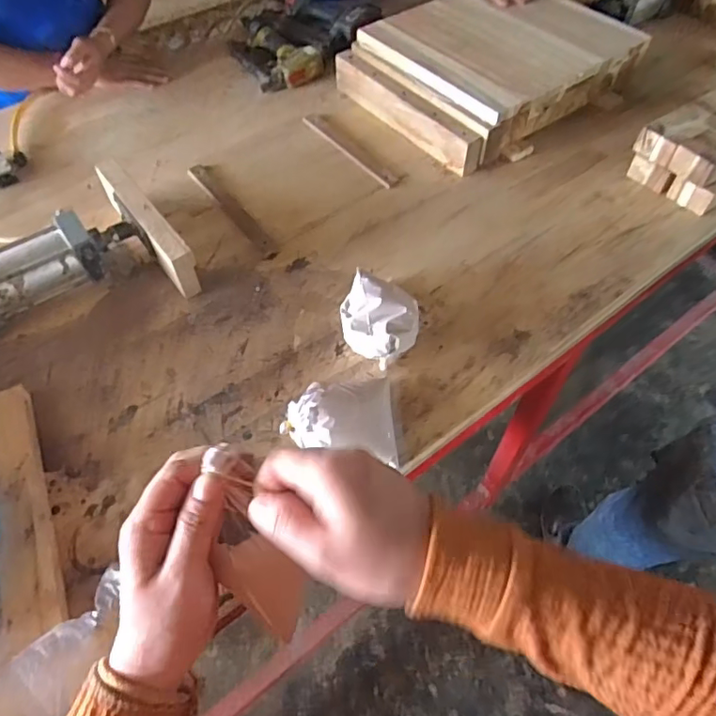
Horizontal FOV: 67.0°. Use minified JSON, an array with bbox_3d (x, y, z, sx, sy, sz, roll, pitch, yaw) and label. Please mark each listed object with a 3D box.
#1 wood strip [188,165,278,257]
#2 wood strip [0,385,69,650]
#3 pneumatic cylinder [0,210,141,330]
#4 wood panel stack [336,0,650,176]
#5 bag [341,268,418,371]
[{"bbox_3d":[-0.206,-0.240,0.869,0.027,0.009,0.246,-32,61,-19],"label":"wood strip"},{"bbox_3d":[-0.367,0.154,0.589,0.055,0.027,0.296,-24,59,-14],"label":"wood strip"},{"bbox_3d":[-0.436,-0.123,0.741,0.270,0.085,0.087,-31,61,-18],"label":"pneumatic cylinder"},{"bbox_3d":[0.242,-0.553,1.015,0.446,0.098,0.368,-33,61,-20],"label":"wood panel stack"},{"bbox_3d":[0.026,-0.049,0.701,0.098,0.060,0.100,16,58,12],"label":"bag"}]

